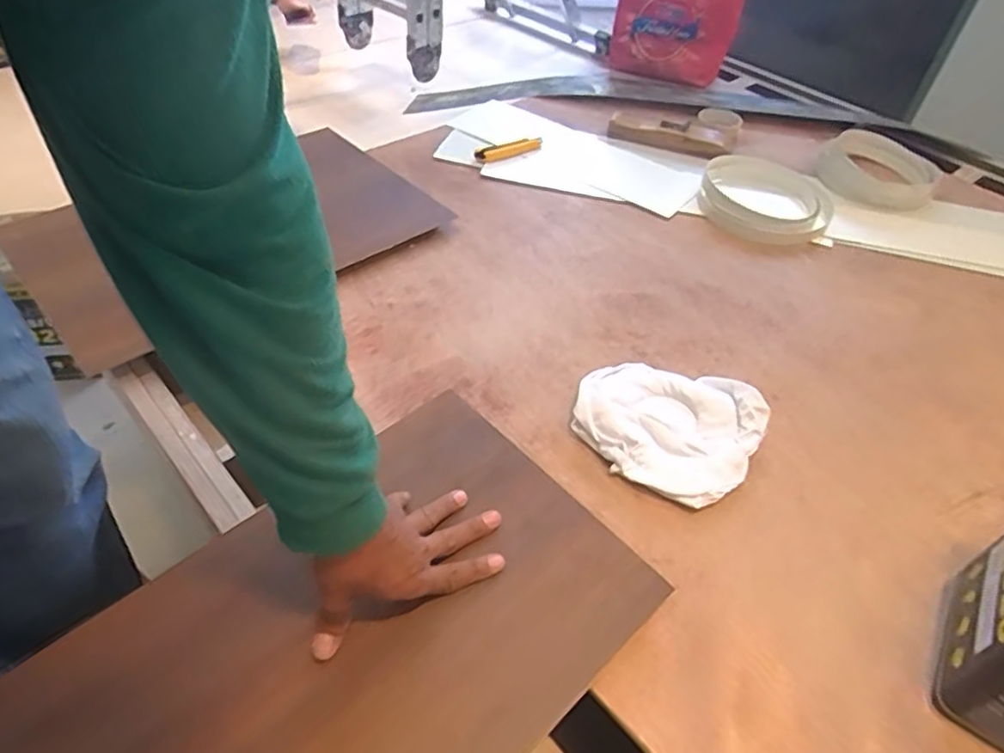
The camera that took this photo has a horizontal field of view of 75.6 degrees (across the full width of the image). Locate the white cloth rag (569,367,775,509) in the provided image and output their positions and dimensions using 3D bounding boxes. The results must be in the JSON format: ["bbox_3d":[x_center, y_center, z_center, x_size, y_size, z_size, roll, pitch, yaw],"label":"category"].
[{"bbox_3d":[0.183,0.049,0.727,0.197,0.038,0.177,26,49,20],"label":"white cloth rag"}]

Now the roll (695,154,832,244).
[{"bbox_3d":[0.439,-0.303,1.082,0.213,0.026,0.224,2,45,-2],"label":"roll"}]

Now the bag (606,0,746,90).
[{"bbox_3d":[0.365,-0.761,1.361,0.254,0.249,0.149,18,48,11],"label":"bag"}]

